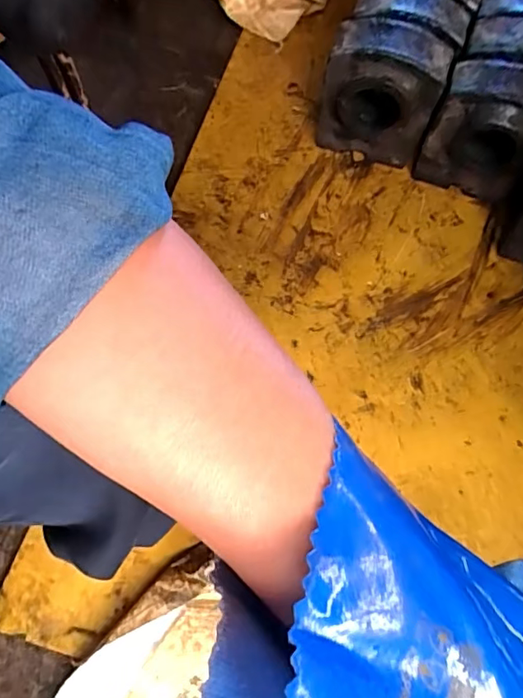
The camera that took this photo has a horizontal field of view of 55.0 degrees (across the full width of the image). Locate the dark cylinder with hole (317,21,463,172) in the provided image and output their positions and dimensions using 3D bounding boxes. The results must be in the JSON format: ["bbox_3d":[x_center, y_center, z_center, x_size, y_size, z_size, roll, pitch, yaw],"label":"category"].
[{"bbox_3d":[0.166,-0.355,0.727,0.151,0.214,0.065,15,71,5],"label":"dark cylinder with hole"}]

